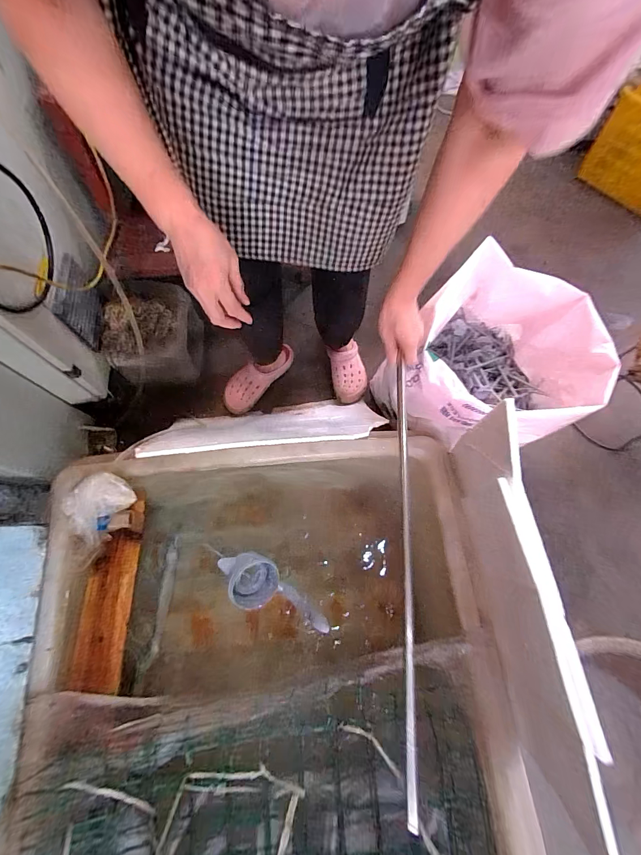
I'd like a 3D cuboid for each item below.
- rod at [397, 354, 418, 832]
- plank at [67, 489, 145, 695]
[{"bbox_3d":[0.129,0.225,0.528,0.013,0.017,0.663,1,83,-2],"label":"rod"},{"bbox_3d":[-0.401,0.299,0.665,0.086,0.027,0.335,-1,71,-3],"label":"plank"}]

